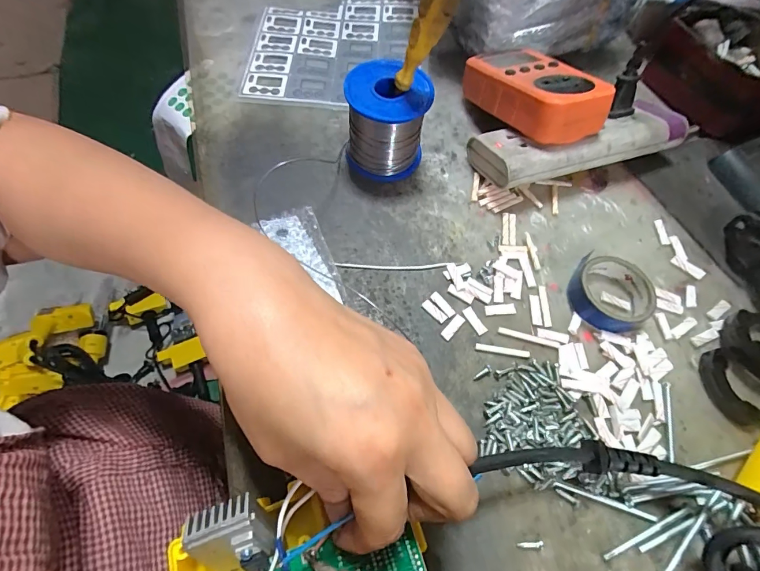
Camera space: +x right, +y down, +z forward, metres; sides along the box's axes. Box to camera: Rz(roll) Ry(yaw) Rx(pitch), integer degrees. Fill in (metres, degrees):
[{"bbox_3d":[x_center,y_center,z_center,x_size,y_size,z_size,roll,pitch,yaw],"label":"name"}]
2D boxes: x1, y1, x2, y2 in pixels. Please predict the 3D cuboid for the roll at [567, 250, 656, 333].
[{"bbox_3d":[0.166,0.007,0.272,0.053,0.019,0.052,18,64,6],"label":"roll"}]

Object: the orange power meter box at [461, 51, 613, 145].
[{"bbox_3d":[0.129,-0.165,0.320,0.066,0.037,0.128,-20,49,-12],"label":"orange power meter box"}]

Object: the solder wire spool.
[{"bbox_3d":[0.005,-0.131,0.305,0.064,0.065,0.064,15,64,5],"label":"solder wire spool"}]

